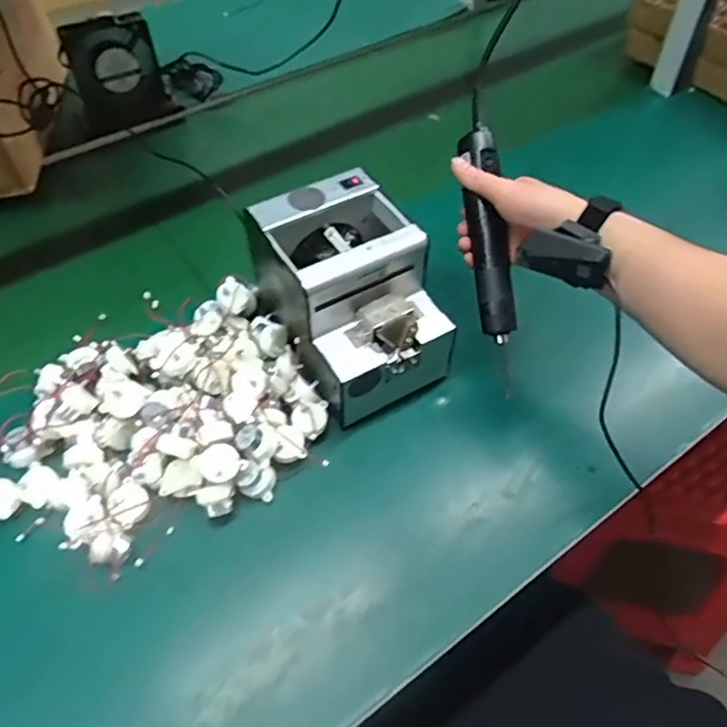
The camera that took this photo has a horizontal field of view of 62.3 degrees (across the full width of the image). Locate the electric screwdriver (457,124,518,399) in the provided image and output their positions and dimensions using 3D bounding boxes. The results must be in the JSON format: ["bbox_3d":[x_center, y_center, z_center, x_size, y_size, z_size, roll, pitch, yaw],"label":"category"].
[{"bbox_3d":[0.123,-0.100,0.581,0.033,0.034,0.250,-8,93,-4],"label":"electric screwdriver"}]

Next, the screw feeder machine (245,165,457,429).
[{"bbox_3d":[-0.011,-0.065,0.578,0.125,0.153,0.166,-27,55,-18],"label":"screw feeder machine"}]

